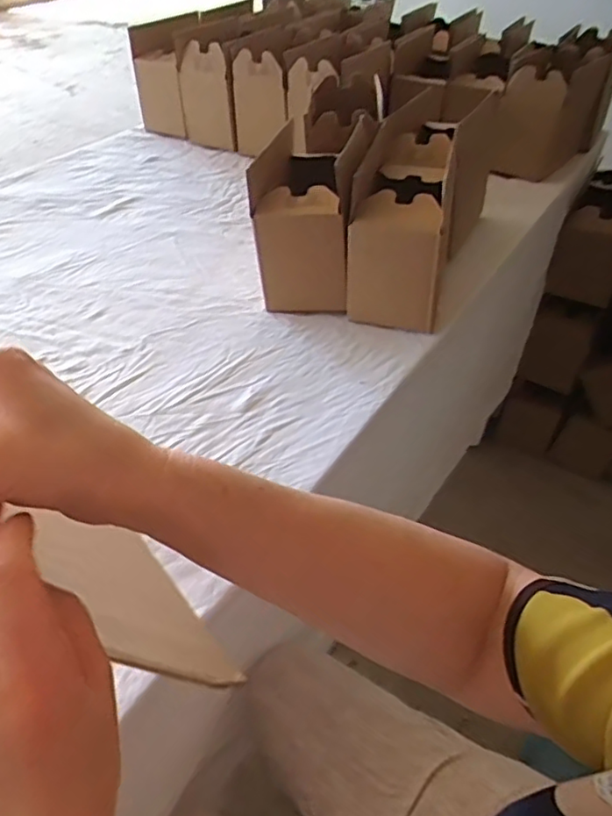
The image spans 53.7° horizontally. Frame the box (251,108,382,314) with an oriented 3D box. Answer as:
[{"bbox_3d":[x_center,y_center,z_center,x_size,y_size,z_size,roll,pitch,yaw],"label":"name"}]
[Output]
[{"bbox_3d":[0.007,-0.246,0.790,0.119,0.178,0.181,9,42,7],"label":"box"}]

